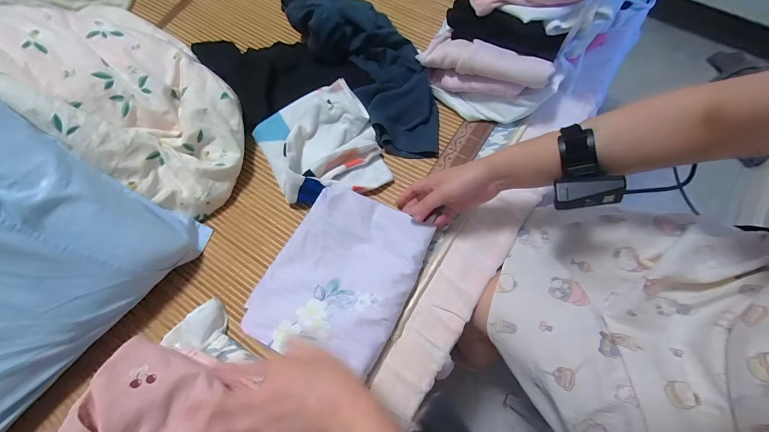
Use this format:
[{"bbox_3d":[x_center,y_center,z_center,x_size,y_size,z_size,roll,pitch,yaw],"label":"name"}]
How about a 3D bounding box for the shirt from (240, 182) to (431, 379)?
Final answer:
[{"bbox_3d":[-0.067,0.085,0.485,0.204,0.038,0.250,27,73,12],"label":"shirt"}]

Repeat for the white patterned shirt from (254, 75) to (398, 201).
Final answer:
[{"bbox_3d":[-0.108,-0.121,0.570,0.190,0.062,0.211,-29,70,-8],"label":"white patterned shirt"}]

